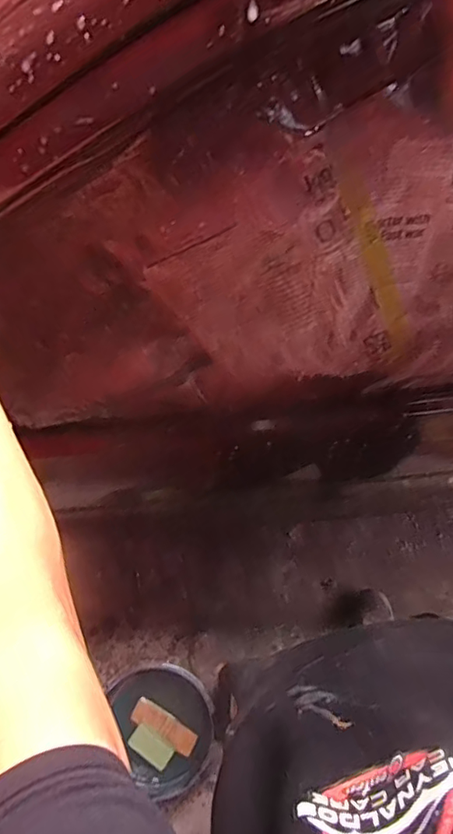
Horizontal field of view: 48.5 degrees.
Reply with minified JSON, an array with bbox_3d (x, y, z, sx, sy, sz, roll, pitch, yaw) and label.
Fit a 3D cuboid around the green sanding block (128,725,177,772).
[{"bbox_3d":[-0.161,0.710,1.083,0.095,0.024,0.050,32,74,9],"label":"green sanding block"}]

